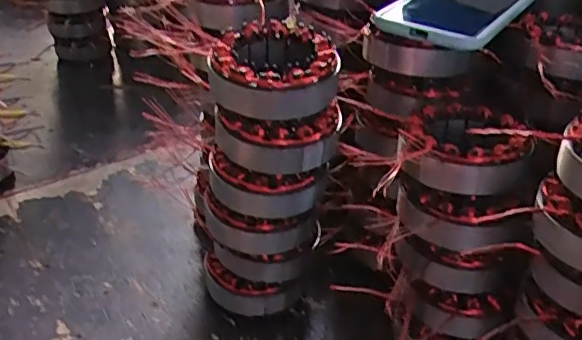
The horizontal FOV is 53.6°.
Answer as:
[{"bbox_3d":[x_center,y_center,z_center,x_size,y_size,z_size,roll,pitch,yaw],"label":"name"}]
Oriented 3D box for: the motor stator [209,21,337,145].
[{"bbox_3d":[-0.009,-0.063,0.404,0.088,0.053,0.086,5,33,7],"label":"motor stator"}]

